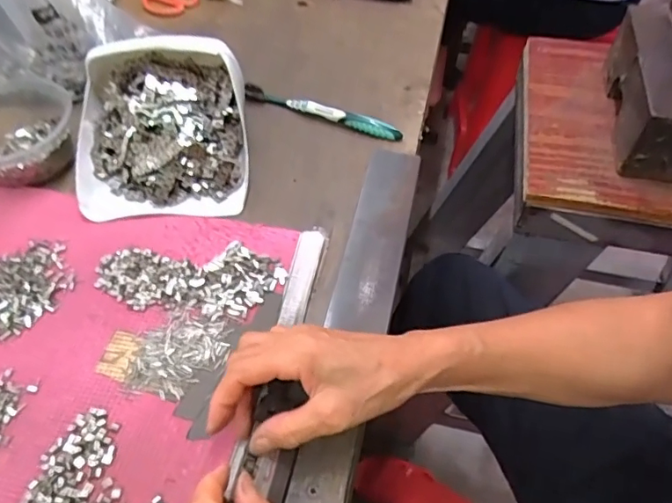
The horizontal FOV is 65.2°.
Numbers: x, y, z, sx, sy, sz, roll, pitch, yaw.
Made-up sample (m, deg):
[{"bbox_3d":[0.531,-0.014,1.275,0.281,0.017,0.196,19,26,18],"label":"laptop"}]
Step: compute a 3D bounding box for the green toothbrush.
[{"bbox_3d":[-0.016,-0.151,0.564,0.180,0.022,0.015,20,55,12],"label":"green toothbrush"}]

